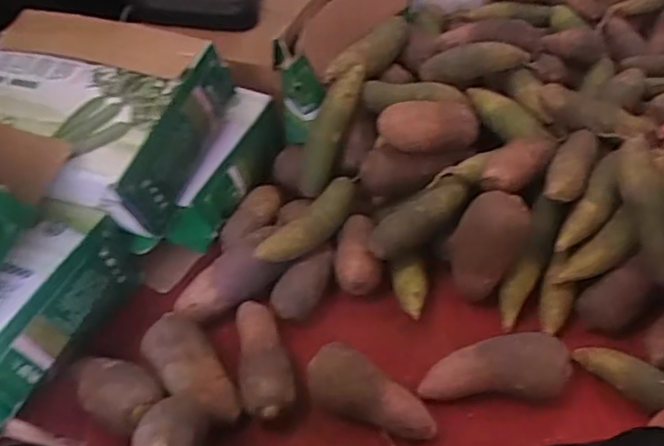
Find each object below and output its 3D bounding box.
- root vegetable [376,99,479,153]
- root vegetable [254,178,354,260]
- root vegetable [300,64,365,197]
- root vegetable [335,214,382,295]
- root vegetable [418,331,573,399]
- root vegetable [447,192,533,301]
[{"bbox_3d":[0.146,-0.152,0.915,0.154,0.071,0.072,-4,44,-21],"label":"root vegetable"},{"bbox_3d":[-0.027,-0.003,0.877,0.049,0.043,0.202,29,55,28],"label":"root vegetable"},{"bbox_3d":[0.002,-0.151,0.969,0.049,0.211,0.044,-5,38,-43],"label":"root vegetable"},{"bbox_3d":[0.040,0.046,0.889,0.068,0.050,0.116,1,47,5],"label":"root vegetable"},{"bbox_3d":[0.203,0.187,0.757,0.181,0.063,0.073,-3,46,1],"label":"root vegetable"},{"bbox_3d":[0.214,0.023,0.832,0.094,0.151,0.072,29,21,-1],"label":"root vegetable"}]

